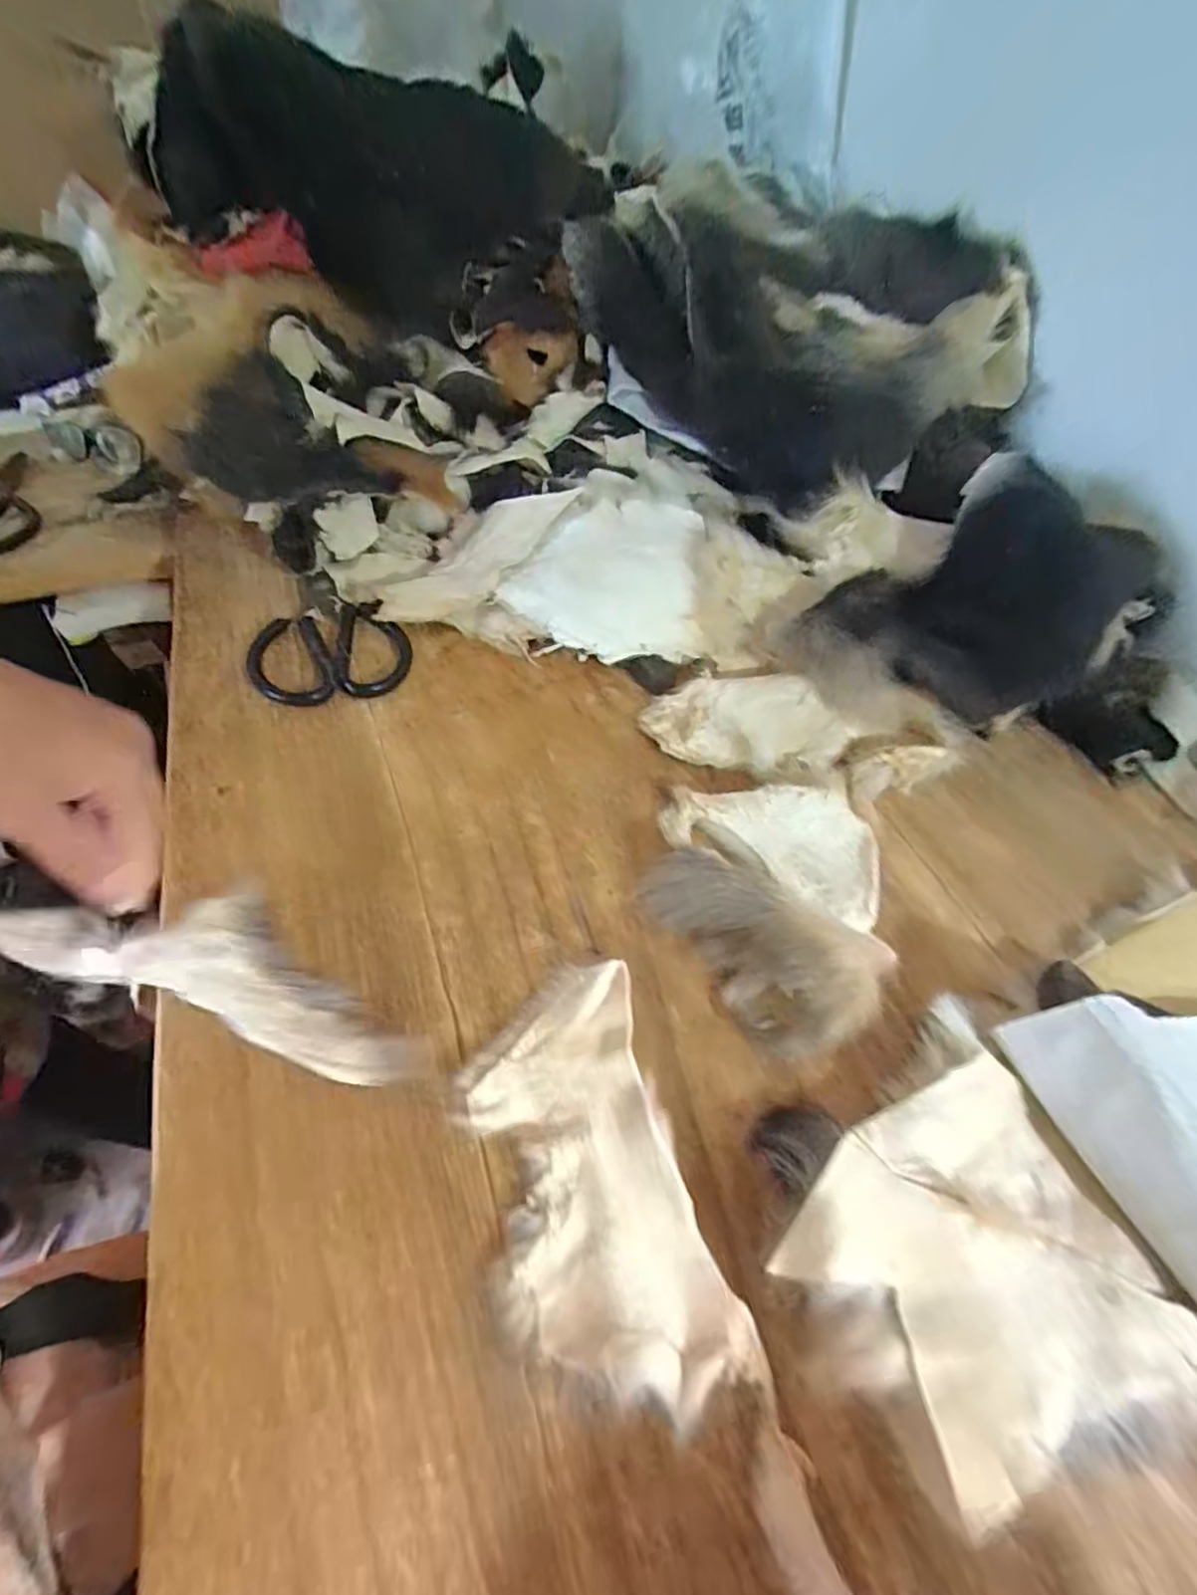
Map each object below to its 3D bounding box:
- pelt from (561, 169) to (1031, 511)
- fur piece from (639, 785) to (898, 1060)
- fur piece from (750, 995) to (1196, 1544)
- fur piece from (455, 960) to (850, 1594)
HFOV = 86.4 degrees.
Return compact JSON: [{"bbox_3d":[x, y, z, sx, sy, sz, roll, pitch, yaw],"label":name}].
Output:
[{"bbox_3d":[0.182,-0.405,0.573,0.352,0.173,0.252,21,53,15],"label":"pelt"},{"bbox_3d":[0.094,0.055,0.349,0.128,0.037,0.156,6,52,1],"label":"fur piece"},{"bbox_3d":[0.148,0.183,0.256,0.143,0.025,0.147,-21,56,-19],"label":"fur piece"},{"bbox_3d":[0.002,0.179,0.256,0.088,0.016,0.221,-13,54,-13],"label":"fur piece"}]

